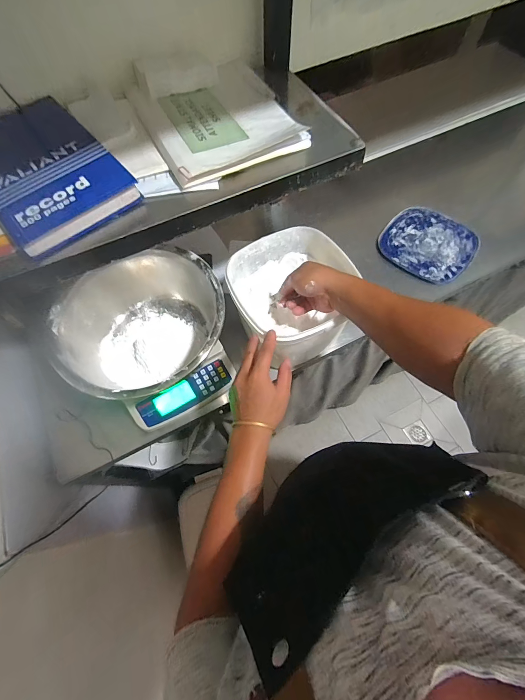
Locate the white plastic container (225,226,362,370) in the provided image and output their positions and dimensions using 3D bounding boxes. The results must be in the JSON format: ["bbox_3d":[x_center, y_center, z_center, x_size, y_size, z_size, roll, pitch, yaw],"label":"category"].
[{"bbox_3d":[0.061,-0.106,0.598,0.224,0.125,0.223,-23,67,-8],"label":"white plastic container"}]

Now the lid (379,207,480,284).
[{"bbox_3d":[0.423,-0.276,0.789,0.215,0.013,0.215,34,71,16],"label":"lid"}]

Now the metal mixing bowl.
[{"bbox_3d":[-0.213,-0.041,0.577,0.289,0.124,0.281,-1,66,2],"label":"metal mixing bowl"}]

